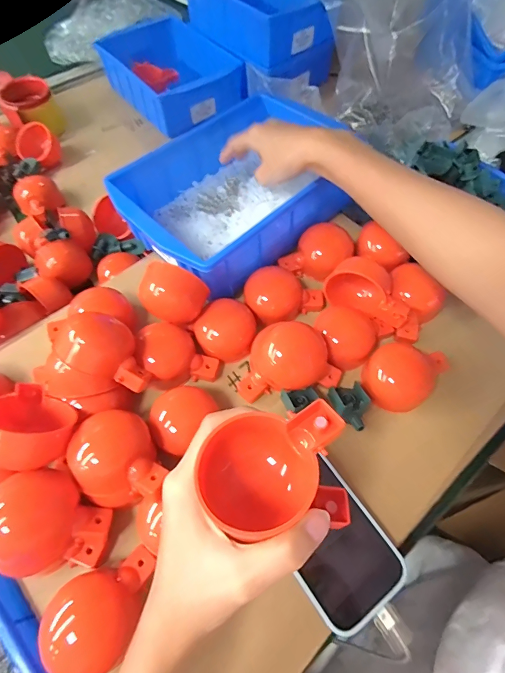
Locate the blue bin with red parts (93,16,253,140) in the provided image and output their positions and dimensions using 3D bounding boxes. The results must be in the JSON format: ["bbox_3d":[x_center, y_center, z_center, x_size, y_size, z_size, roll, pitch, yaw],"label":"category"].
[{"bbox_3d":[-0.144,-0.479,0.683,0.176,0.079,0.251,-35,65,-19],"label":"blue bin with red parts"}]

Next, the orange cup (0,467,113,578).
[{"bbox_3d":[-0.146,0.138,0.277,0.070,0.068,0.067,0,59,0],"label":"orange cup"}]

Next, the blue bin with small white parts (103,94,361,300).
[{"bbox_3d":[-0.025,-0.170,0.419,0.234,0.074,0.190,-39,69,-15],"label":"blue bin with small white parts"}]

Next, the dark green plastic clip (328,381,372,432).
[{"bbox_3d":[0.091,0.063,0.338,0.033,0.029,0.043,-16,61,-9],"label":"dark green plastic clip"}]

